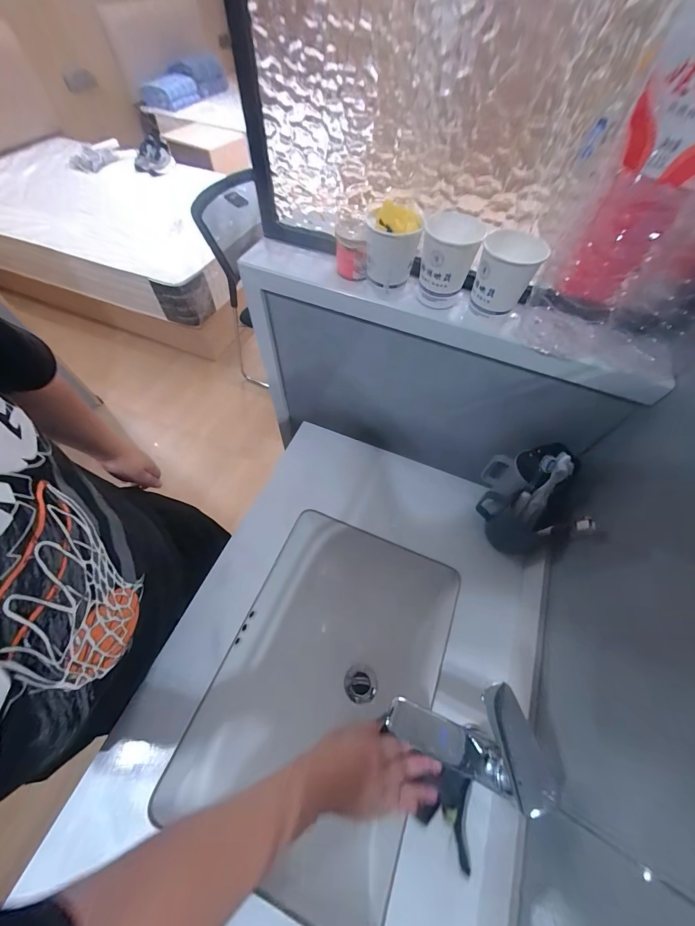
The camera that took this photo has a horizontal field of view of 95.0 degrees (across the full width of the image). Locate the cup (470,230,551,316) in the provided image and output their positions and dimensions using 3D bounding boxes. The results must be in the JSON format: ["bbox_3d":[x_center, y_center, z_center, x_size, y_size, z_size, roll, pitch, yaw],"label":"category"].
[{"bbox_3d":[0.185,-0.226,0.381,0.065,0.073,0.061,18,61,8],"label":"cup"}]

